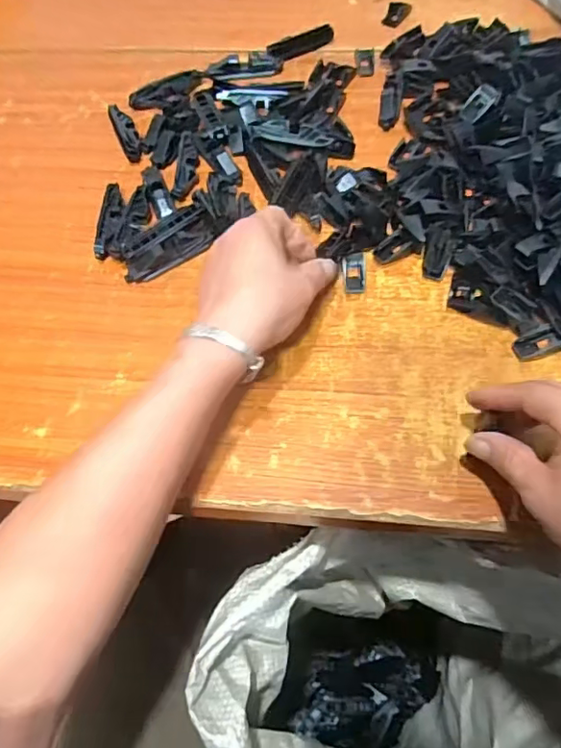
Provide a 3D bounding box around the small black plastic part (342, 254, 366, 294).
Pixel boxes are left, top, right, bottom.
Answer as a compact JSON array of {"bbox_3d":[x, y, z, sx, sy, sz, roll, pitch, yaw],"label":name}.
[{"bbox_3d":[0.059,-0.080,0.443,0.019,0.010,0.033,-1,60,3],"label":"small black plastic part"}]

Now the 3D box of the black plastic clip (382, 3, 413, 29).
[{"bbox_3d":[0.128,-0.398,0.614,0.023,0.007,0.042,19,63,14],"label":"black plastic clip"}]

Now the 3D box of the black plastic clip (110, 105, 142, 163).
[{"bbox_3d":[-0.149,-0.234,0.538,0.020,0.011,0.066,-21,75,-8],"label":"black plastic clip"}]

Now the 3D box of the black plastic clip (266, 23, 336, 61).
[{"bbox_3d":[0.023,-0.353,0.590,0.075,0.013,0.019,-23,62,-9],"label":"black plastic clip"}]

